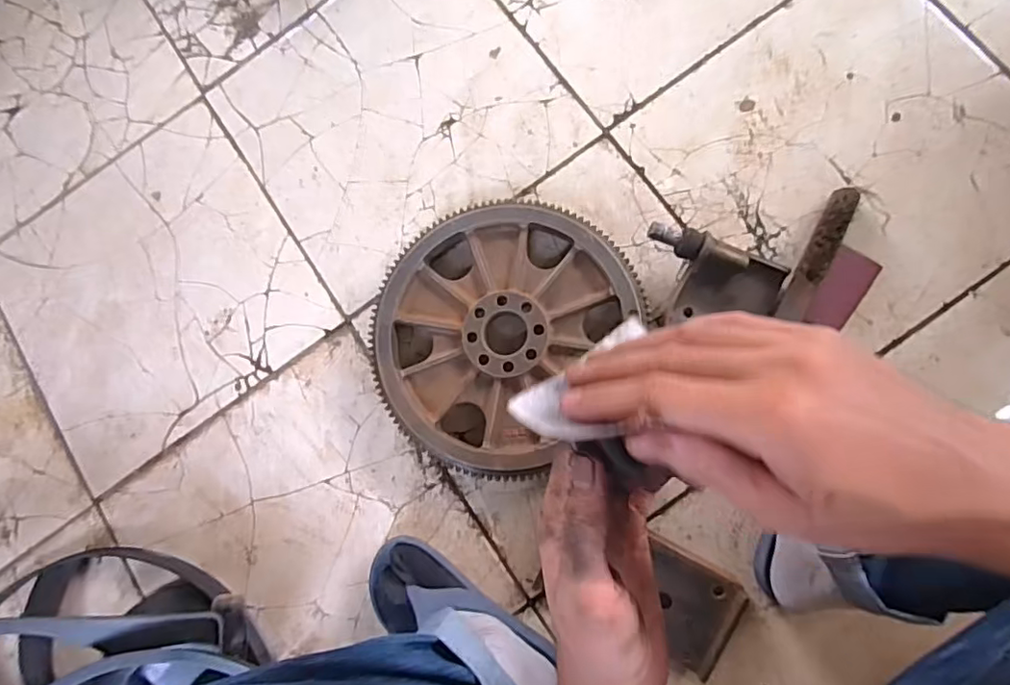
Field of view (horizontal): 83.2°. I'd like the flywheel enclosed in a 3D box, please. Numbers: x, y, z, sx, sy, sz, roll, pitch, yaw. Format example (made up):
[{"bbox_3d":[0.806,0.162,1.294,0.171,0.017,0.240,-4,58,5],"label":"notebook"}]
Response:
[{"bbox_3d":[0.002,-0.015,0.680,0.317,0.053,0.298,-9,82,6],"label":"flywheel"}]

